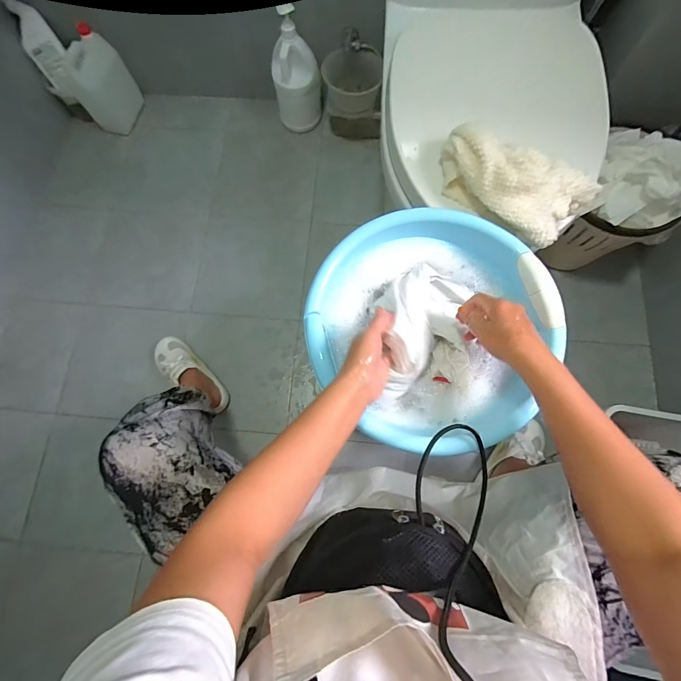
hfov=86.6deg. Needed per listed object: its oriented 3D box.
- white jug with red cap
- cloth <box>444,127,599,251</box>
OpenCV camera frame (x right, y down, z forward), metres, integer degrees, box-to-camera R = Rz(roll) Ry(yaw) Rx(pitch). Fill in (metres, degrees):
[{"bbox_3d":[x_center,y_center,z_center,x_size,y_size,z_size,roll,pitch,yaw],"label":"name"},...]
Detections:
[{"bbox_3d":[-0.693,-0.749,1.052,0.100,0.212,0.161,17,72,7],"label":"white jug with red cap"},{"bbox_3d":[0.248,-0.229,0.523,0.223,0.073,0.110,29,74,11],"label":"cloth"}]

